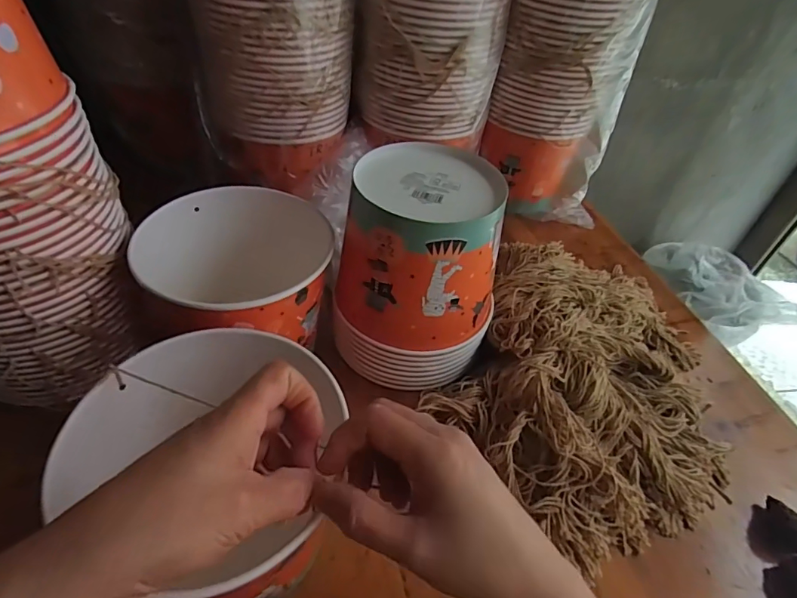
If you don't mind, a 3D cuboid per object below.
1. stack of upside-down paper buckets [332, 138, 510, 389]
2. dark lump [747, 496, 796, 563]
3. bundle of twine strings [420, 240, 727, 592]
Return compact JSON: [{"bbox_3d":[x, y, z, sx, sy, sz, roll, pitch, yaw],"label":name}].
[{"bbox_3d":[0.021,-0.026,0.445,0.139,0.180,0.137,16,44,8],"label":"stack of upside-down paper buckets"},{"bbox_3d":[0.316,0.192,0.391,0.043,0.030,0.042,4,44,-4],"label":"dark lump"},{"bbox_3d":[0.189,0.080,0.457,0.267,0.077,0.345,24,46,16],"label":"bundle of twine strings"}]

